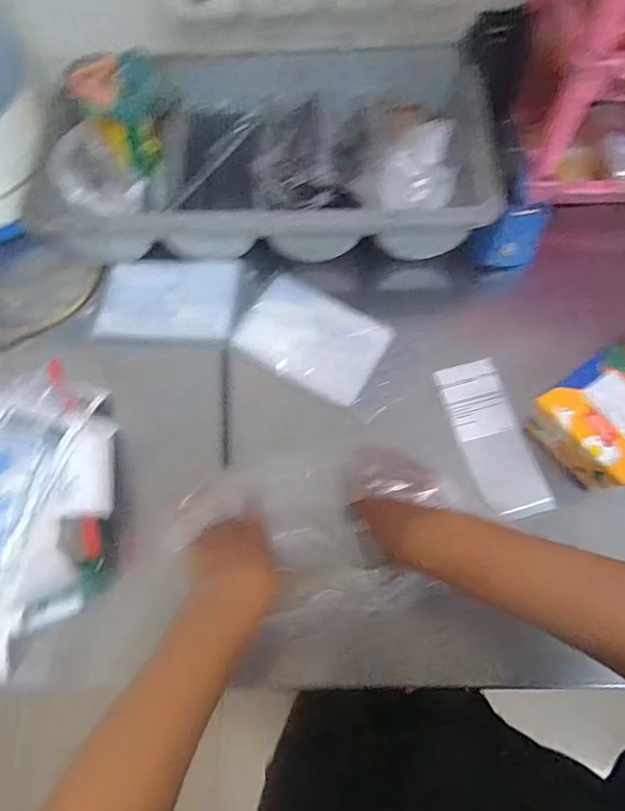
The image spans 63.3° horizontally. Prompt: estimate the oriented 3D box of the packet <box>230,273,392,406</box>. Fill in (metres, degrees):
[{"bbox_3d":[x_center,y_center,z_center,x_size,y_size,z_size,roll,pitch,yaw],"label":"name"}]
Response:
[{"bbox_3d":[-0.001,-0.074,0.557,0.153,0.014,0.106,28,70,14],"label":"packet"}]

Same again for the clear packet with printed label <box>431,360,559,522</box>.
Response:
[{"bbox_3d":[0.180,0.032,0.512,0.061,0.007,0.161,-20,75,10],"label":"clear packet with printed label"}]

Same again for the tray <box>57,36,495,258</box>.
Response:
[{"bbox_3d":[-0.048,-0.289,0.596,0.484,0.098,0.263,3,66,4],"label":"tray"}]

